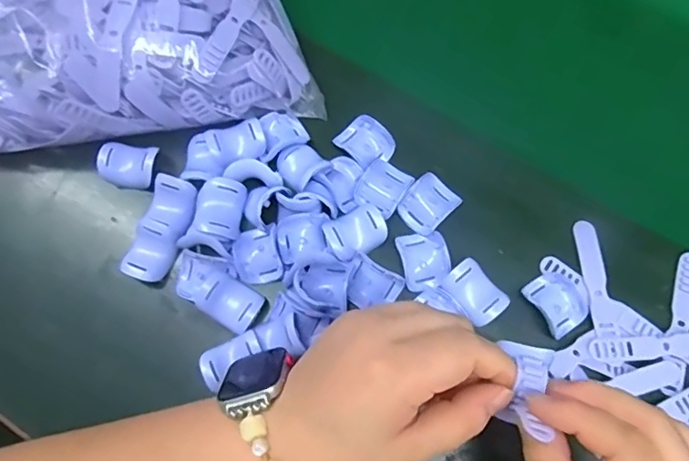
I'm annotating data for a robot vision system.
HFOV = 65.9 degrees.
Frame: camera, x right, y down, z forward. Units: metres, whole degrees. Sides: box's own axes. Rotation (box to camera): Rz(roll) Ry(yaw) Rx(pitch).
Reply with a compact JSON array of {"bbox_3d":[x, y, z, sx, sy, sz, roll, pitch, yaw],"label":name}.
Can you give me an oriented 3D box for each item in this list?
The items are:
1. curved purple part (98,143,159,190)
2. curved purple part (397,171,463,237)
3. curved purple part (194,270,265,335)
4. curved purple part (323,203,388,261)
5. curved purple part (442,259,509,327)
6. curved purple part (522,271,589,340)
[{"bbox_3d":[-0.150,-0.043,0.372,0.036,0.024,0.026,13,74,4],"label":"curved purple part"},{"bbox_3d":[0.057,-0.018,0.356,0.030,0.009,0.037,42,78,12],"label":"curved purple part"},{"bbox_3d":[-0.074,0.045,0.338,0.039,0.010,0.028,31,76,9],"label":"curved purple part"},{"bbox_3d":[0.007,0.000,0.351,0.039,0.009,0.030,-32,76,-9],"label":"curved purple part"},{"bbox_3d":[0.082,0.040,0.338,0.026,0.013,0.039,-38,77,-10],"label":"curved purple part"},{"bbox_3d":[0.138,0.045,0.342,0.034,0.012,0.038,-36,76,-10],"label":"curved purple part"}]

